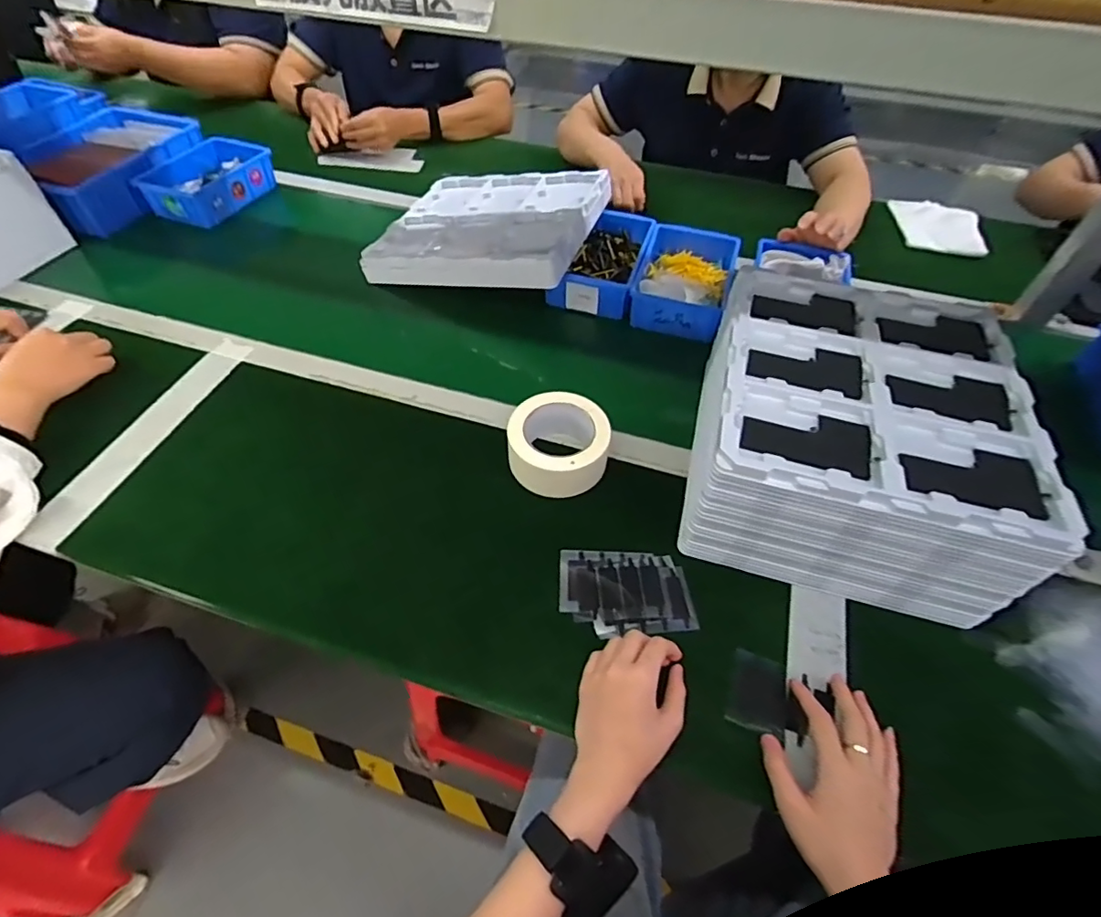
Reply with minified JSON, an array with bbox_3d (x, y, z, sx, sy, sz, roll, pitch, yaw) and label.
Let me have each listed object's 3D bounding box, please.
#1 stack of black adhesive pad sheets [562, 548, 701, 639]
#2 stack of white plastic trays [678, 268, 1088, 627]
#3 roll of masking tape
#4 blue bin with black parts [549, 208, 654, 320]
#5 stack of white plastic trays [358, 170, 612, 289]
[{"bbox_3d":[0.073,0.128,0.529,0.125,0.006,0.088,1,51,-2],"label":"stack of black adhesive pad sheets"},{"bbox_3d":[0.308,-0.032,0.577,0.277,0.149,0.317,13,52,8],"label":"stack of white plastic trays"},{"bbox_3d":[0.009,-0.017,0.607,0.108,0.057,0.104,1,51,-1],"label":"roll of masking tape"},{"bbox_3d":[0.082,-0.303,0.831,0.125,0.060,0.195,16,52,10],"label":"blue bin with black parts"},{"bbox_3d":[-0.093,-0.358,0.839,0.316,0.046,0.285,8,53,22],"label":"stack of white plastic trays"}]

